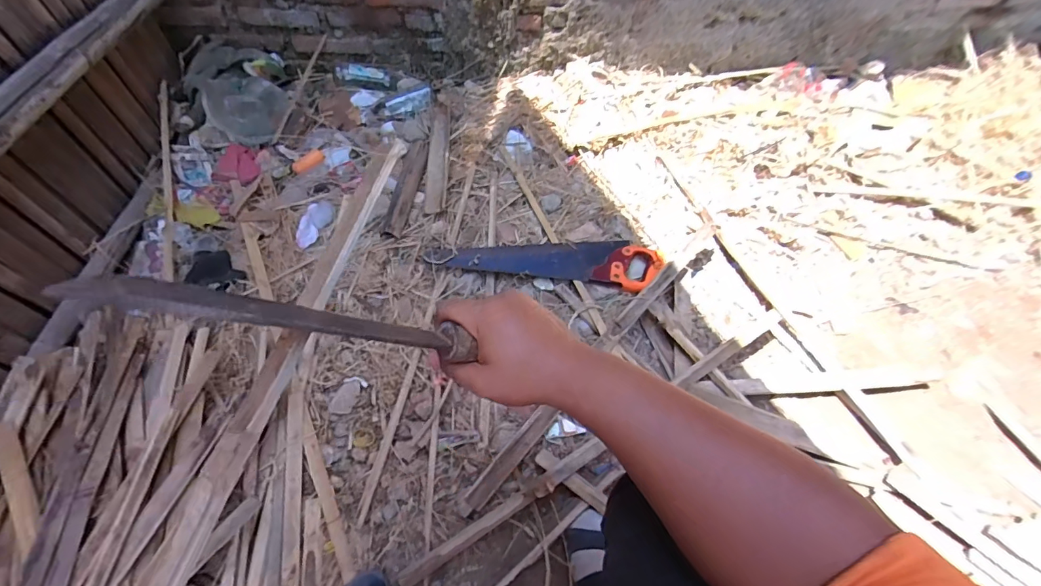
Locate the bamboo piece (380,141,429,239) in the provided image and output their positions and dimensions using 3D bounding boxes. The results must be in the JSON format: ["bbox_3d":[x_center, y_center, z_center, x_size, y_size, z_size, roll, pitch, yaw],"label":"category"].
[{"bbox_3d":[-0.272,-0.257,1.066,0.052,0.029,0.313,6,58,1],"label":"bamboo piece"}]

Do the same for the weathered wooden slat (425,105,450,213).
[{"bbox_3d":[-0.203,-0.341,1.116,0.050,0.036,0.353,-2,59,-3],"label":"weathered wooden slat"}]

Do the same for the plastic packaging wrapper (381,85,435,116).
[{"bbox_3d":[-0.318,-0.539,1.272,0.144,0.029,0.076,-17,88,0],"label":"plastic packaging wrapper"}]

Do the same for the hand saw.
[{"bbox_3d":[0.052,-0.080,0.960,0.487,0.036,0.135,8,59,3],"label":"hand saw"}]

